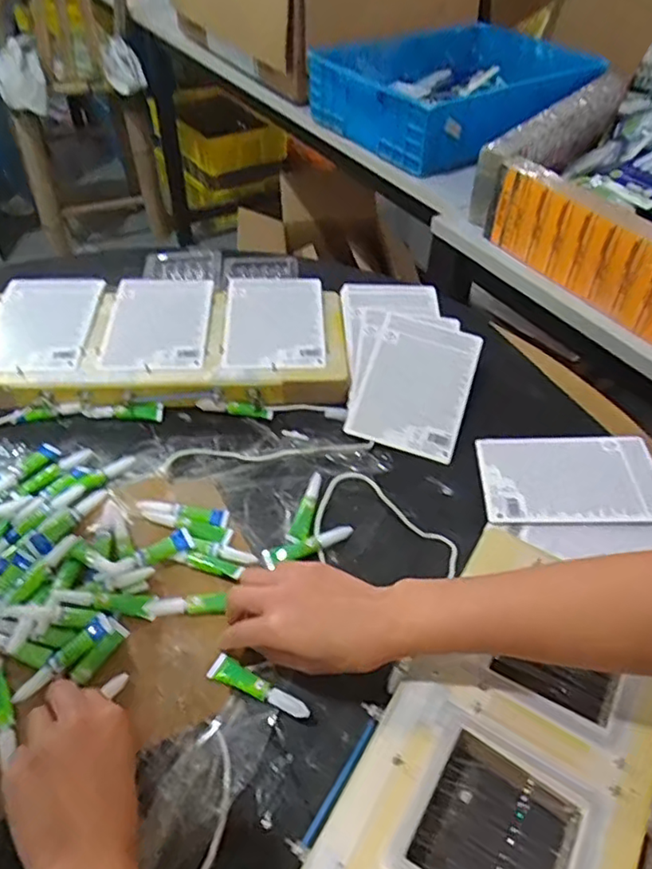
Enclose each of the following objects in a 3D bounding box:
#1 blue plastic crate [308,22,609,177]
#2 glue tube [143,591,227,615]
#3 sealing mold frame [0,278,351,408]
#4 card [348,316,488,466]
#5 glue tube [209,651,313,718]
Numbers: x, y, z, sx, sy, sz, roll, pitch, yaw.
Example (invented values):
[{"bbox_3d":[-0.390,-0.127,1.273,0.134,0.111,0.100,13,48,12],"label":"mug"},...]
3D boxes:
[{"bbox_3d":[0.262,-0.693,1.230,0.464,0.129,0.434,-26,52,-24],"label":"blue plastic crate"},{"bbox_3d":[-0.112,0.138,0.494,0.063,0.009,0.014,-3,46,-2],"label":"glue tube"},{"bbox_3d":[-0.189,-0.115,0.719,0.413,0.041,0.200,-1,46,-2],"label":"sealing mold frame"},{"bbox_3d":[0.101,-0.059,0.676,0.116,0.011,0.169,18,64,8],"label":"card"},{"bbox_3d":[-0.050,0.190,0.457,0.081,0.010,0.018,20,49,18],"label":"glue tube"}]

